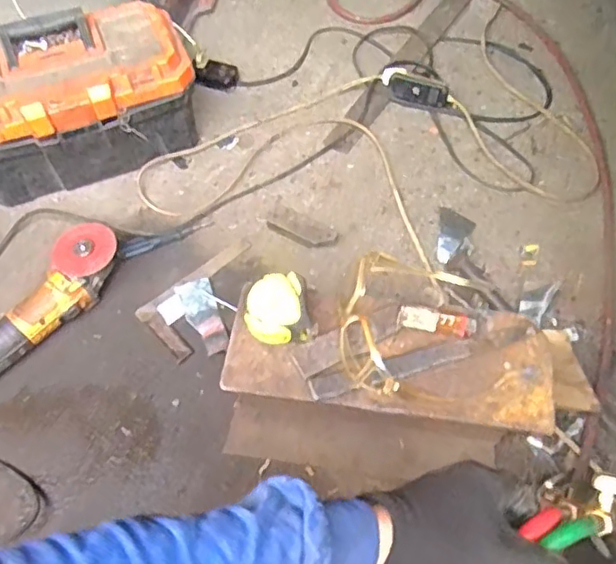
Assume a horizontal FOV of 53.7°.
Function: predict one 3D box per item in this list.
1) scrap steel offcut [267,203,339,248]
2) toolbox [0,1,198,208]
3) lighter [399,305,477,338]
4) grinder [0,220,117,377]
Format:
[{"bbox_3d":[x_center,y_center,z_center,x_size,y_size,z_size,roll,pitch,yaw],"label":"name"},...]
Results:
[{"bbox_3d":[-0.010,-0.088,0.984,0.117,0.026,0.045,26,62,15],"label":"scrap steel offcut"},{"bbox_3d":[-0.385,-0.283,1.003,0.371,0.215,0.189,-22,61,-13],"label":"toolbox"},{"bbox_3d":[0.131,0.039,0.612,0.075,0.009,0.023,8,60,6],"label":"lighter"},{"bbox_3d":[-0.391,0.032,0.876,0.079,0.093,0.280,39,66,21],"label":"grinder"}]

